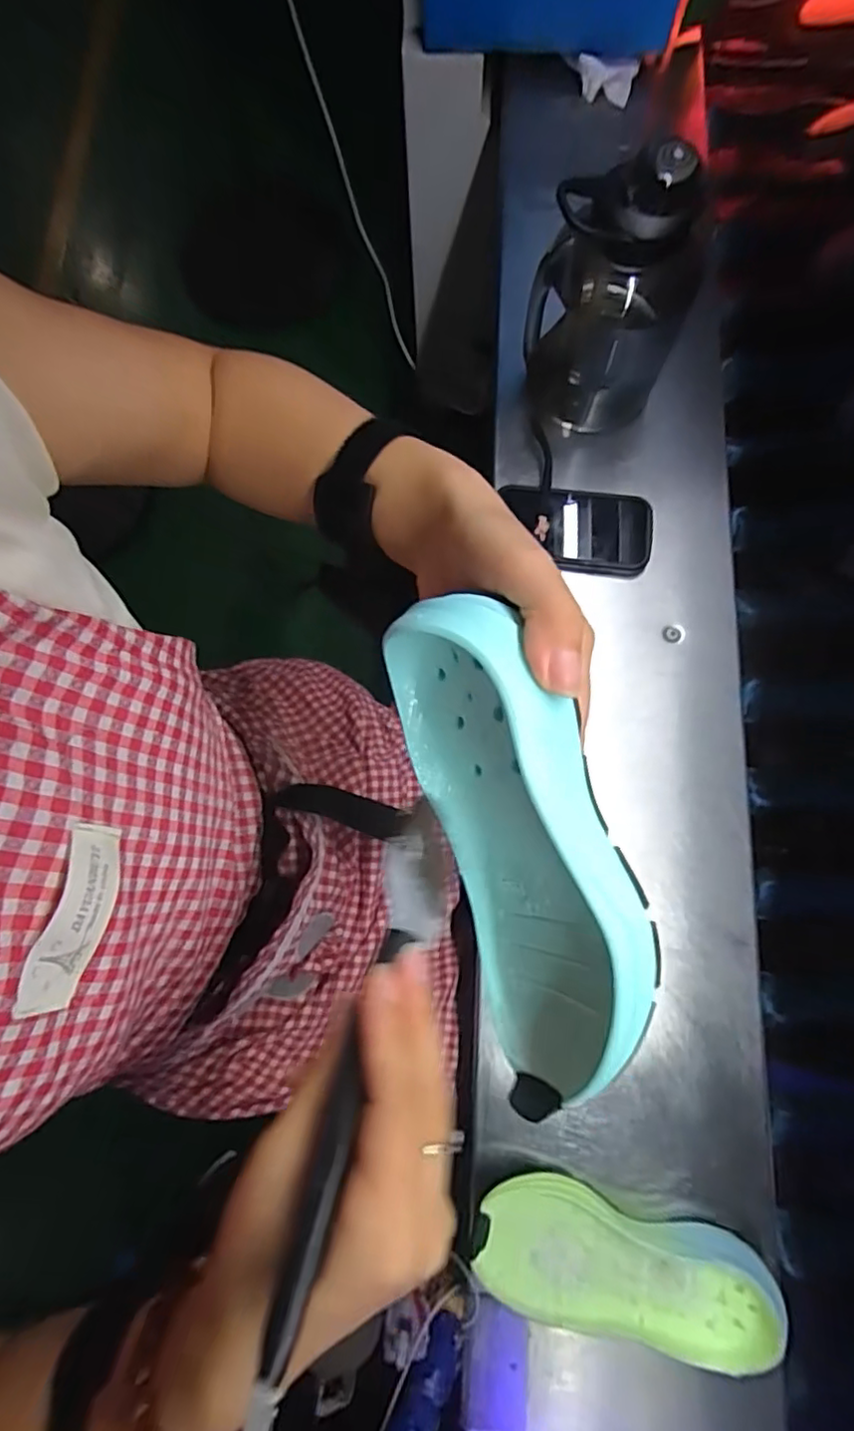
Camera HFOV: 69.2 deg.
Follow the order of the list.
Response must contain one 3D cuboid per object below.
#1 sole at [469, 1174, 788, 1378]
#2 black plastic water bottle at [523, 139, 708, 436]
[{"bbox_3d":[0.143,0.416,0.464,0.214,0.045,0.095,16,78,5],"label":"sole"},{"bbox_3d":[0.158,-0.361,0.543,0.095,0.219,0.103,0,78,1],"label":"black plastic water bottle"}]

